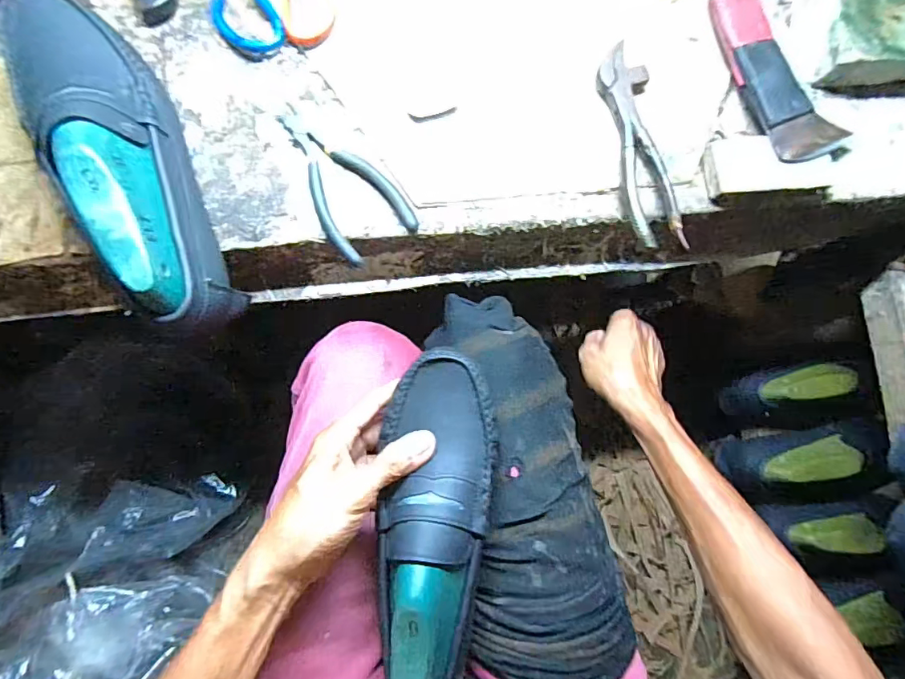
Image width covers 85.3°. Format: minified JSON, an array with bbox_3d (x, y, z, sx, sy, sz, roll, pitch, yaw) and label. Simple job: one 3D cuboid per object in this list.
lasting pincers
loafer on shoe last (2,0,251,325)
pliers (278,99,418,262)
[{"bbox_3d":[0.161,-0.167,0.425,0.045,0.023,0.183,-8,85,-4],"label":"lasting pincers"},{"bbox_3d":[-0.241,-0.135,0.358,0.085,0.102,0.282,-30,87,-6],"label":"loafer on shoe last"},{"bbox_3d":[-0.097,-0.134,0.411,0.068,0.013,0.144,-35,87,-6],"label":"pliers"}]

